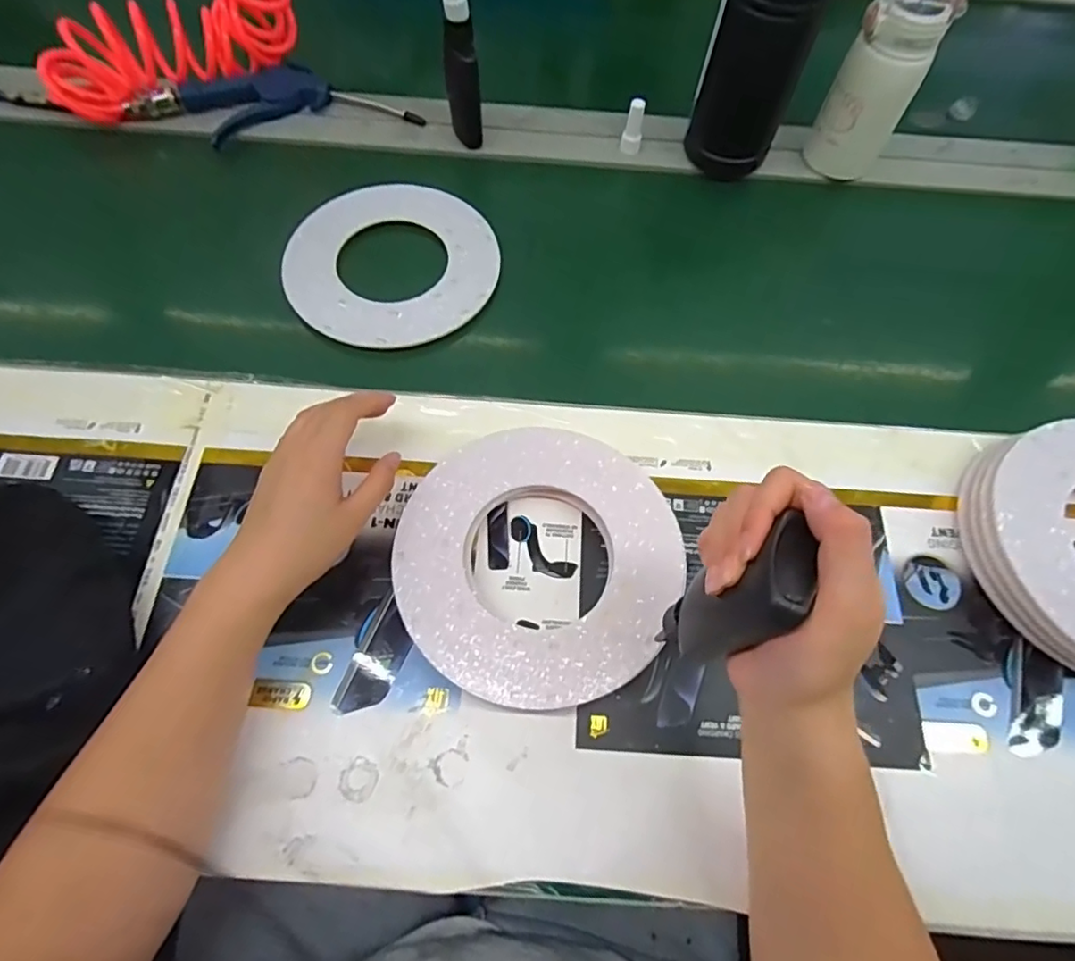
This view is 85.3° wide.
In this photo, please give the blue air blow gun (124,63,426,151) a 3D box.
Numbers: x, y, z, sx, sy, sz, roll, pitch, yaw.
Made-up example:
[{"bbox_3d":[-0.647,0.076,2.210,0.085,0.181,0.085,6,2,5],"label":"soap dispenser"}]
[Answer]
[{"bbox_3d":[-0.278,-0.398,0.619,0.290,0.032,0.104,-15,68,-8],"label":"blue air blow gun"}]

